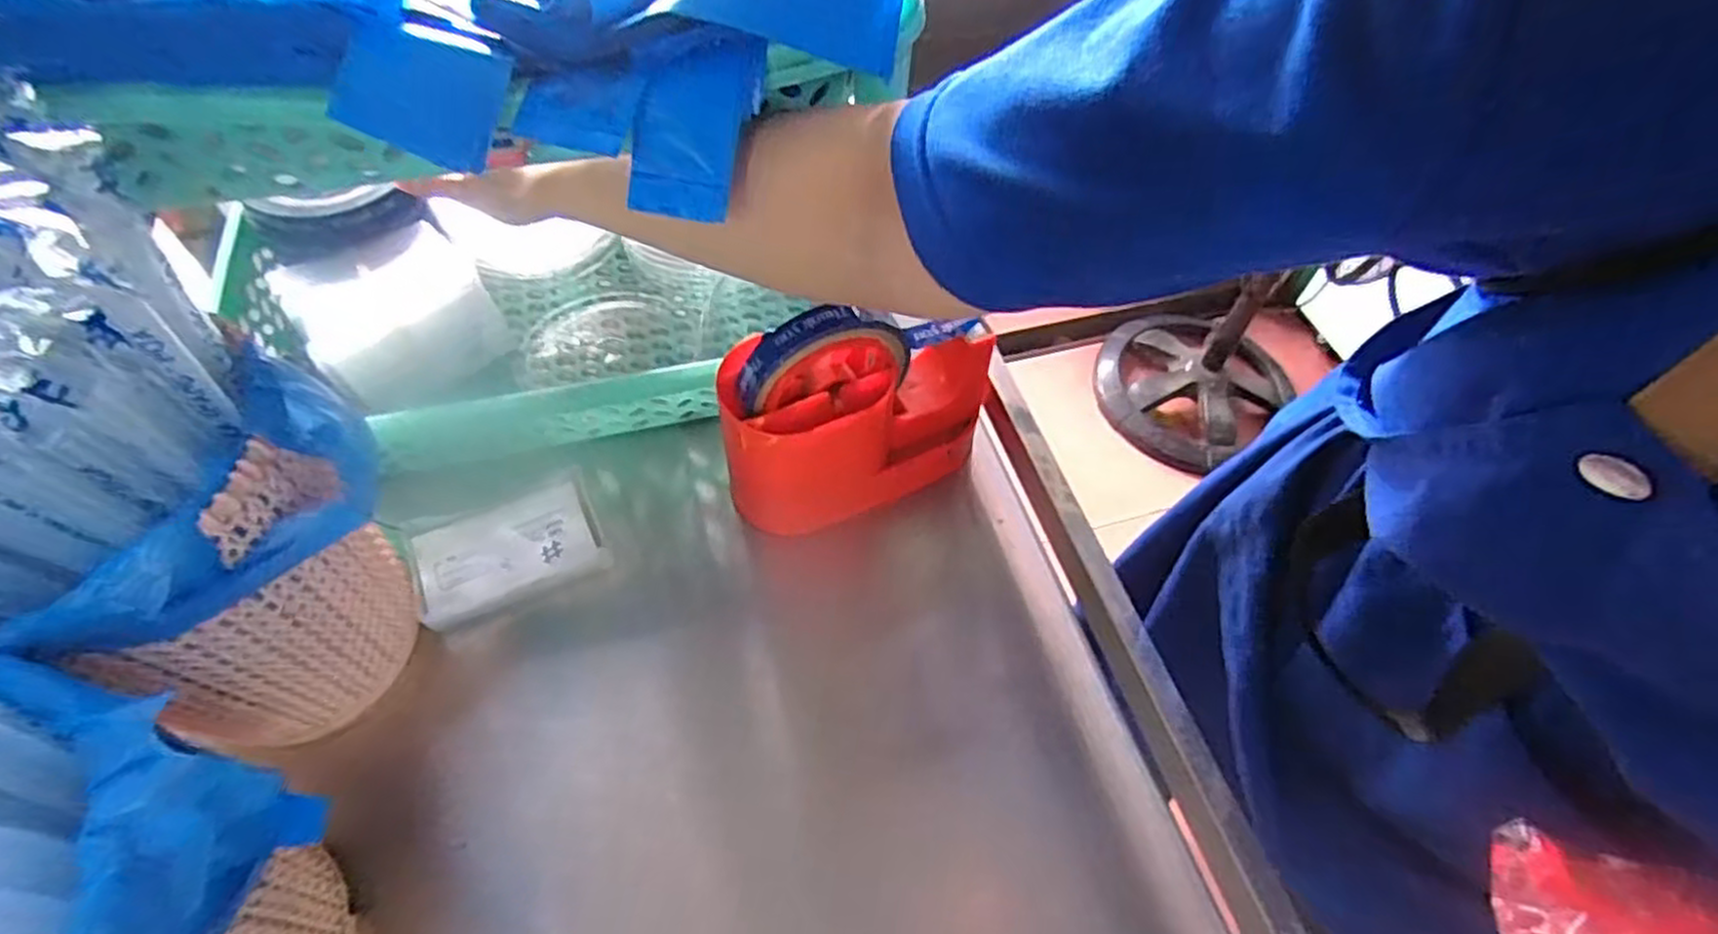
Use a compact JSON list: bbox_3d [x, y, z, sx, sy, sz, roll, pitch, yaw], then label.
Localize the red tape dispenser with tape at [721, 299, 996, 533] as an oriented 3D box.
[{"bbox_3d":[0.004,-0.027,0.420,0.154,0.131,0.064,-15,59,-12],"label":"red tape dispenser with tape"}]

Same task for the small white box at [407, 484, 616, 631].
[{"bbox_3d":[-0.191,0.046,0.428,0.090,0.019,0.062,-22,60,-16],"label":"small white box"}]

